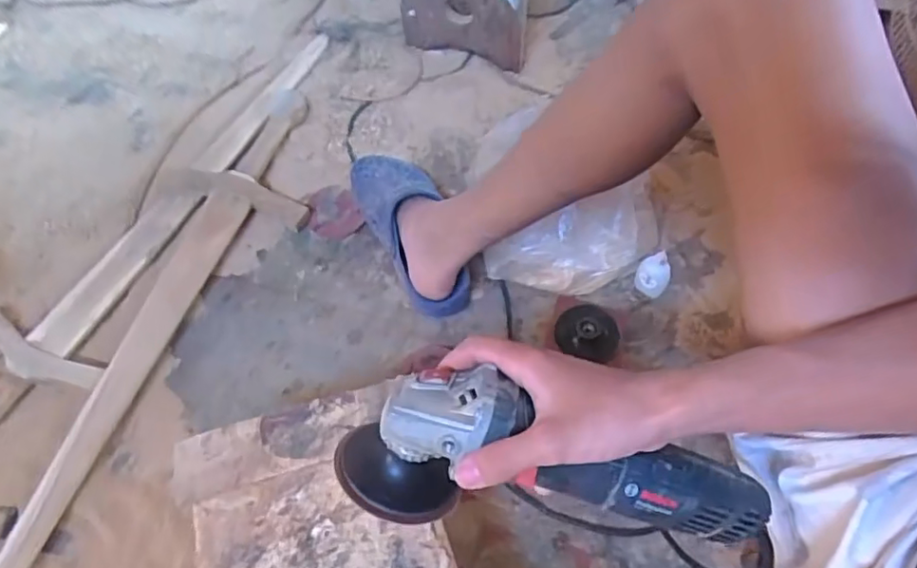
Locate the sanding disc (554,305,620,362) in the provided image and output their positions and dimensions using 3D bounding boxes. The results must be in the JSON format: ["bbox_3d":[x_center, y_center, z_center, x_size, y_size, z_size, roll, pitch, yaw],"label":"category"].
[{"bbox_3d":[0.171,0.060,0.793,0.086,0.011,0.077,18,56,-6],"label":"sanding disc"}]

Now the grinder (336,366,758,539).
[{"bbox_3d":[0.068,0.120,0.403,0.294,0.074,0.091,8,60,2],"label":"grinder"}]

